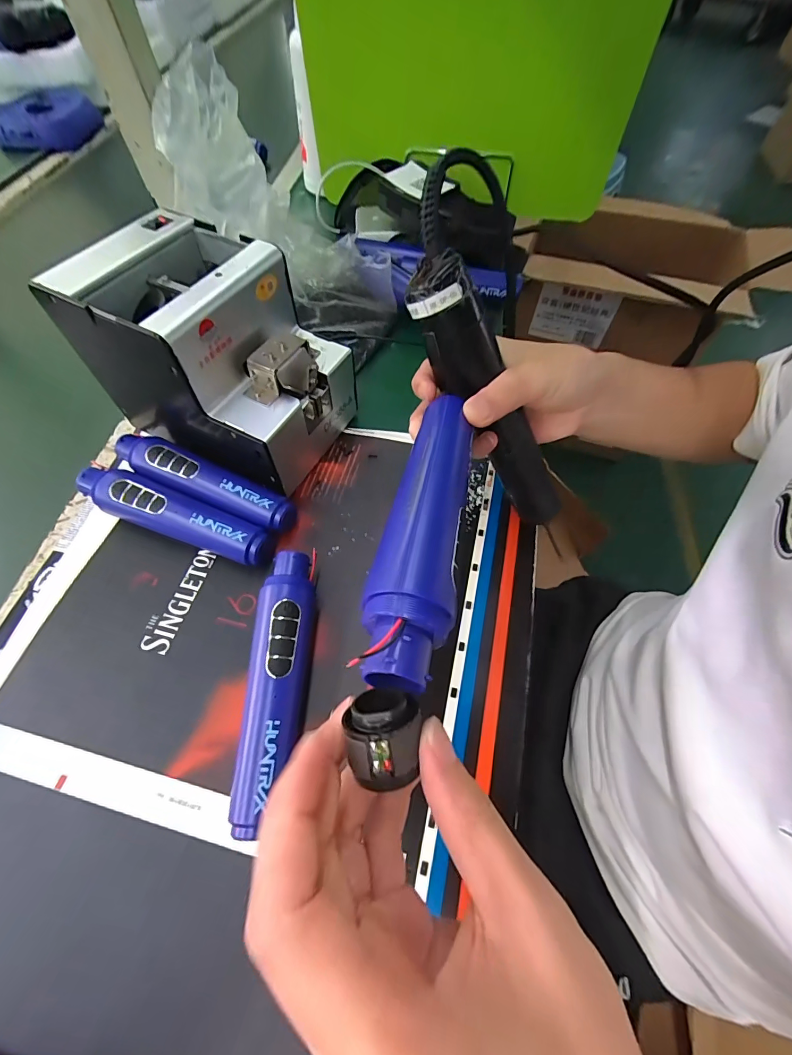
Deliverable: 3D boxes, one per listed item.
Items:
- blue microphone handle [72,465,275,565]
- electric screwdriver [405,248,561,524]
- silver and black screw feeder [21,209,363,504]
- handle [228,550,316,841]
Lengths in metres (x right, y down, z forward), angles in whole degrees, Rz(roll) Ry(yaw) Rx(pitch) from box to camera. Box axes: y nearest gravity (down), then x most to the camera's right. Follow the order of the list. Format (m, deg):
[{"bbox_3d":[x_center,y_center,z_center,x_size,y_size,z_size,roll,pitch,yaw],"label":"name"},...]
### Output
[{"bbox_3d":[-0.185,-0.010,0.337,0.171,0.042,0.036,20,62,11],"label":"blue microphone handle"},{"bbox_3d":[0.069,-0.079,0.280,0.033,0.202,0.030,1,50,45],"label":"electric screwdriver"},{"bbox_3d":[-0.139,-0.137,0.346,0.163,0.161,0.128,26,64,15],"label":"silver and black screw feeder"},{"bbox_3d":[-0.077,0.099,0.272,0.035,0.040,0.167,0,60,1],"label":"handle"}]

